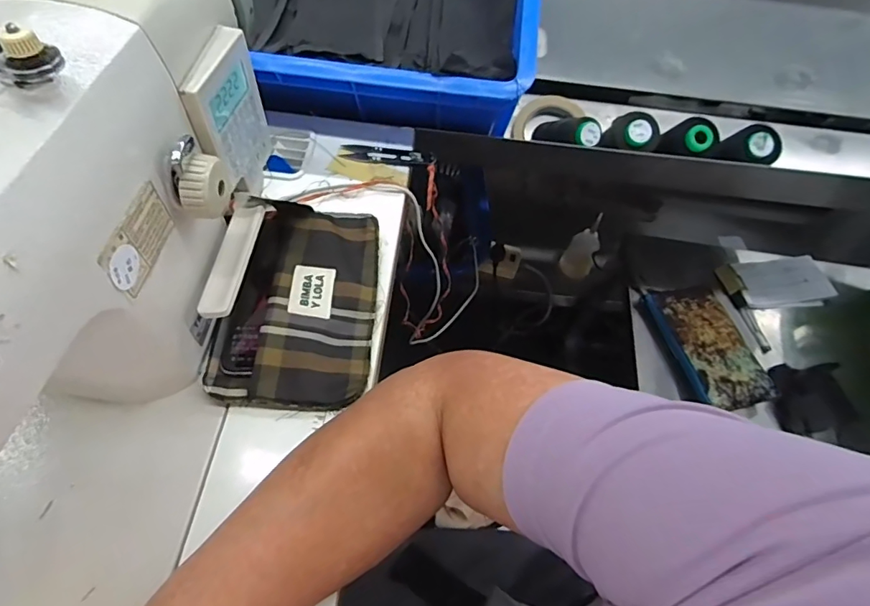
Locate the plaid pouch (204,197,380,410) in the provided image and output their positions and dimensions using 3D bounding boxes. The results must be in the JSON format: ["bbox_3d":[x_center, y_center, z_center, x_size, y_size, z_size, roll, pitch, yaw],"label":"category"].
[{"bbox_3d":[-0.113,-0.006,0.423,0.123,0.017,0.191,3,58,-3],"label":"plaid pouch"}]

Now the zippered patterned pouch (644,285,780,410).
[{"bbox_3d":[0.404,0.056,0.722,0.112,0.038,0.202,-8,59,-10],"label":"zippered patterned pouch"}]

